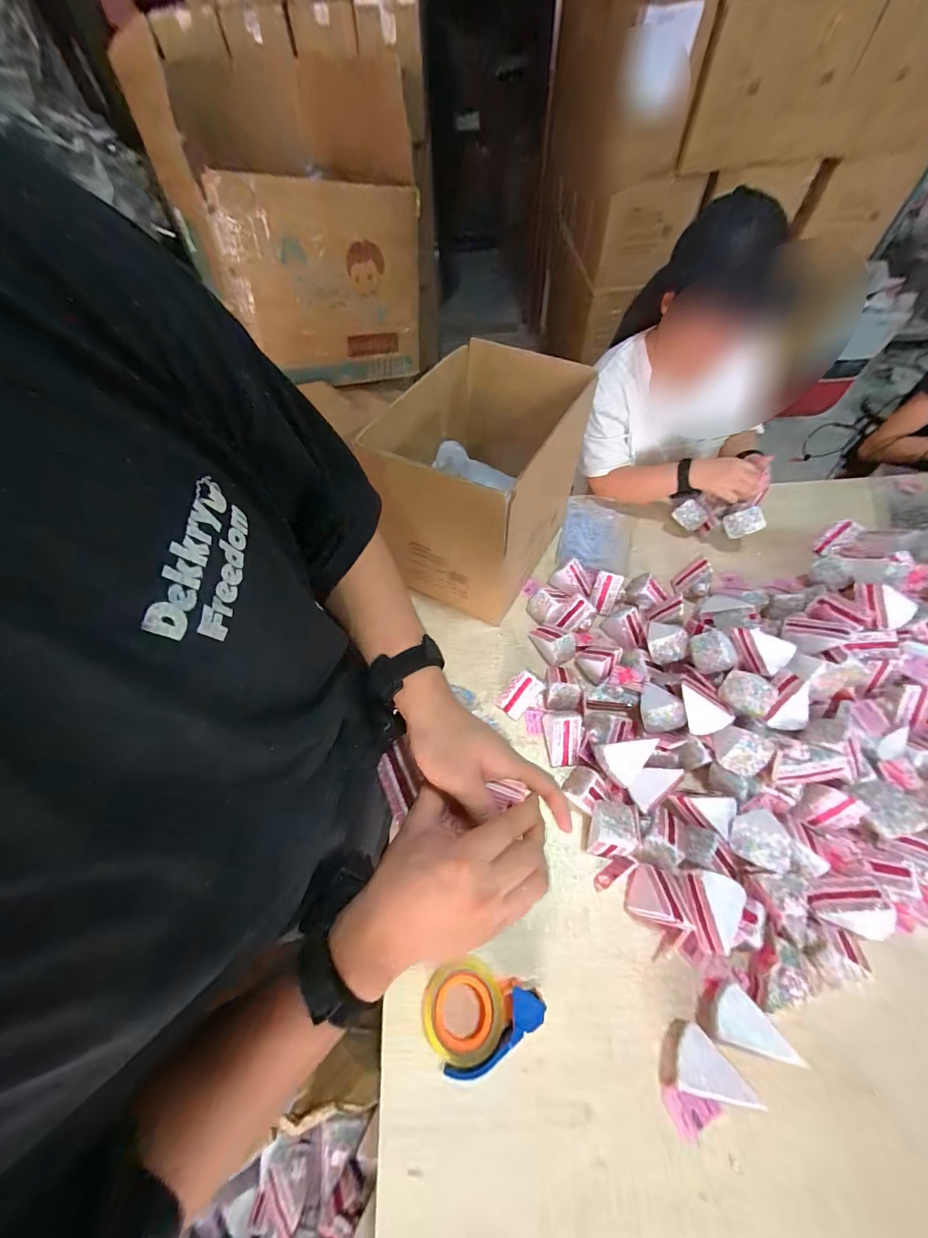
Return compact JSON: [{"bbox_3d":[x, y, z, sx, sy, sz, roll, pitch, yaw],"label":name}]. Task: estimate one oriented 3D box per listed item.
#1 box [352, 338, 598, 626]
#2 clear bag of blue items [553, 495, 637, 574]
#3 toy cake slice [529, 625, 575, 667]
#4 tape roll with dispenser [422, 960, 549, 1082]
[{"bbox_3d":[0.033,-0.243,0.770,0.249,0.347,0.336,27,63,17],"label":"box"},{"bbox_3d":[0.309,-0.191,0.955,0.167,0.068,0.231,16,61,11],"label":"clear bag of blue items"},{"bbox_3d":[0.169,0.046,0.792,0.095,0.047,0.074,38,67,21],"label":"toy cake slice"},{"bbox_3d":[0.021,0.512,0.537,0.158,0.061,0.105,-18,60,-9],"label":"tape roll with dispenser"}]

